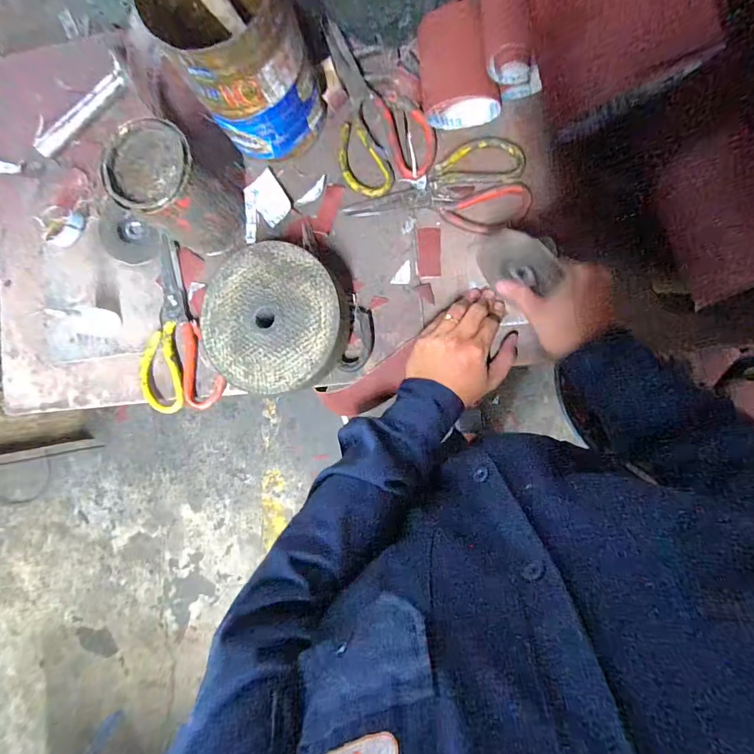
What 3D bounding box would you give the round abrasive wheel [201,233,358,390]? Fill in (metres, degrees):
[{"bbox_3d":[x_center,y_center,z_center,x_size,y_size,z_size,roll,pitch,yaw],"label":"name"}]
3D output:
[{"bbox_3d":[-0.113,-0.072,0.465,0.160,0.057,0.170,0,90,9],"label":"round abrasive wheel"}]

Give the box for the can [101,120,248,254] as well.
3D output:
[{"bbox_3d":[-0.214,-0.205,0.442,0.091,0.106,0.086,0,90,9],"label":"can"}]

